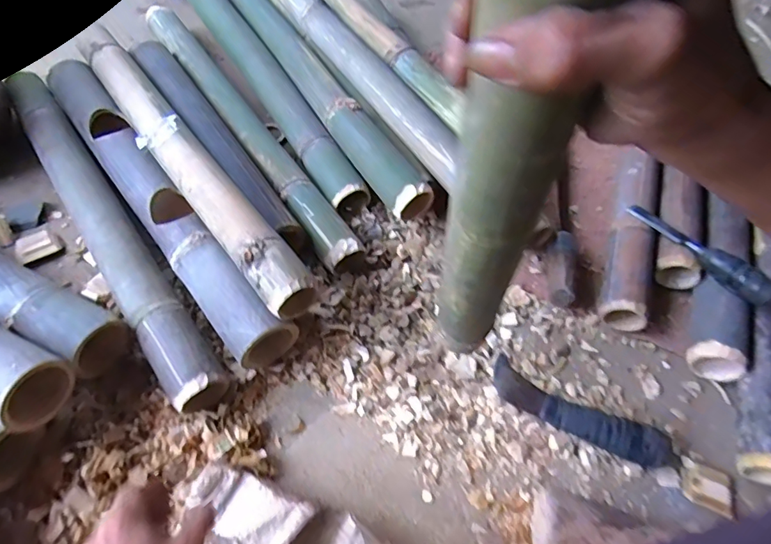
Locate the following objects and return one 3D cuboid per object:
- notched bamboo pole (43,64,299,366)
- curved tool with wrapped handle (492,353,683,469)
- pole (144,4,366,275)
[{"bbox_3d":[-0.317,-0.101,0.650,0.072,0.082,0.585,-34,66,-23],"label":"notched bamboo pole"},{"bbox_3d":[0.230,0.169,0.552,0.224,0.043,0.051,30,61,15],"label":"curved tool with wrapped handle"},{"bbox_3d":[-0.225,-0.237,0.735,0.059,0.046,0.624,-30,64,-21],"label":"pole"}]

